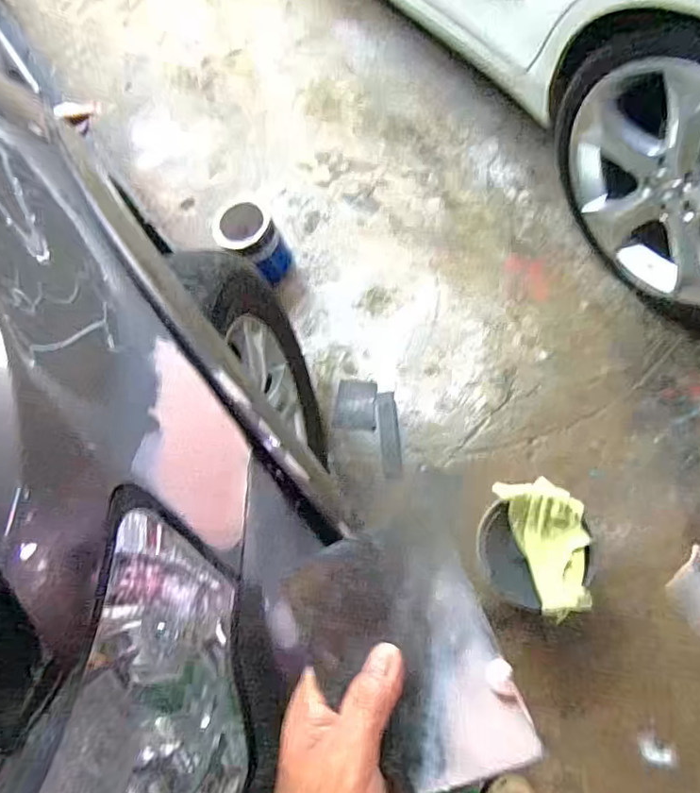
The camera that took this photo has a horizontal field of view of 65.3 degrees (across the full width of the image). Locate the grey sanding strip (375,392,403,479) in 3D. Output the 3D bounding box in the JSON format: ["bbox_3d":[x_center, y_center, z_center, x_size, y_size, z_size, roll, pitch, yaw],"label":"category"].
[{"bbox_3d":[0.104,0.097,1.428,0.051,0.016,0.229,-7,71,6],"label":"grey sanding strip"}]

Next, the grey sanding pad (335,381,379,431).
[{"bbox_3d":[0.018,0.019,1.472,0.111,0.014,0.140,5,73,10],"label":"grey sanding pad"}]

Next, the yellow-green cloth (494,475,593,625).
[{"bbox_3d":[0.402,0.286,1.085,0.139,0.063,0.267,-18,70,2],"label":"yellow-green cloth"}]

